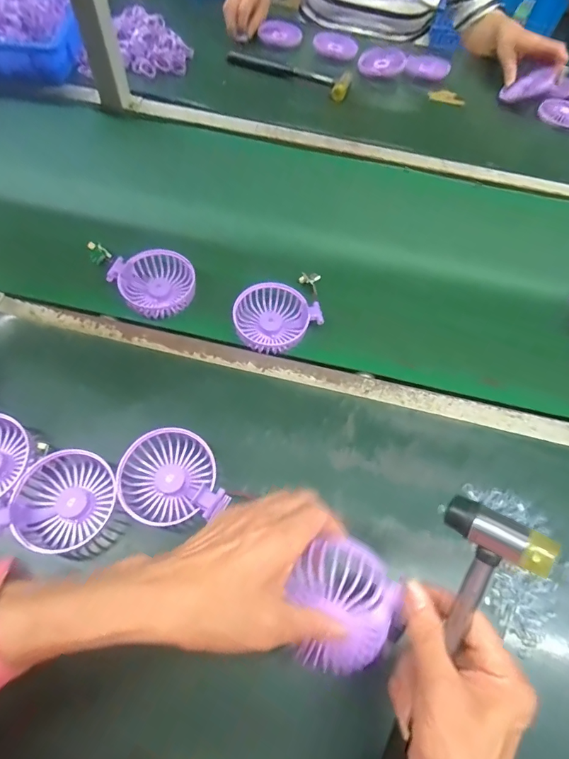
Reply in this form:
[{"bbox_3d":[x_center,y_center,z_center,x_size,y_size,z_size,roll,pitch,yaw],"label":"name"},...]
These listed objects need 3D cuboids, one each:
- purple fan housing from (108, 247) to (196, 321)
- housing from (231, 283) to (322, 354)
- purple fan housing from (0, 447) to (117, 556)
[{"bbox_3d":[-0.158,-0.119,0.508,0.092,0.021,0.092,3,75,-9],"label":"purple fan housing"},{"bbox_3d":[-0.013,-0.075,0.495,0.092,0.023,0.087,2,62,-3],"label":"housing"},{"bbox_3d":[-0.202,0.113,0.380,0.083,0.031,0.091,2,62,-3],"label":"purple fan housing"}]

